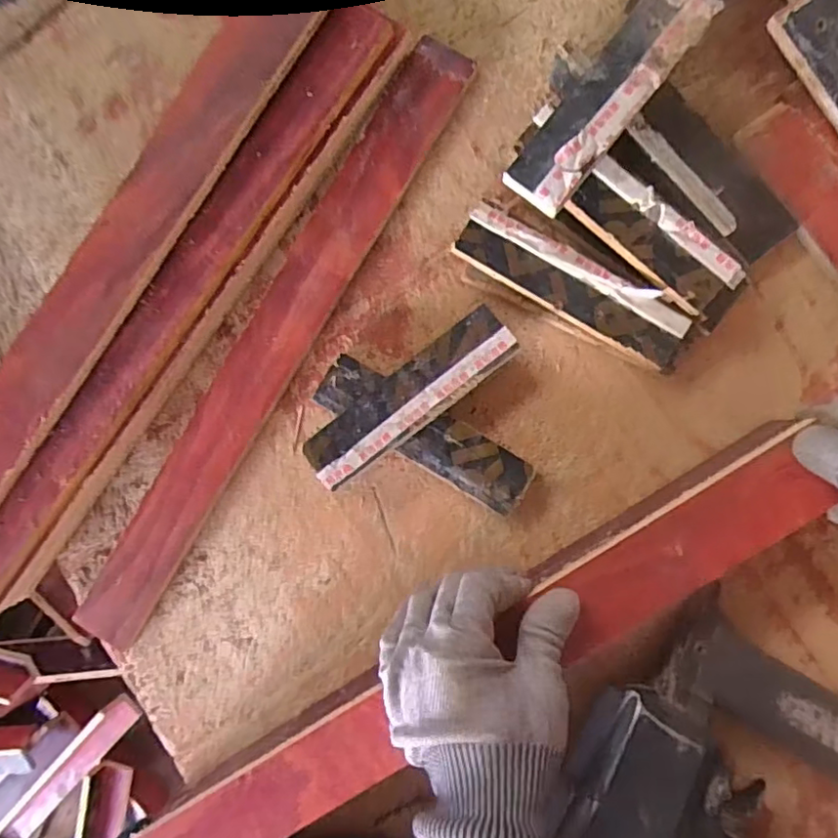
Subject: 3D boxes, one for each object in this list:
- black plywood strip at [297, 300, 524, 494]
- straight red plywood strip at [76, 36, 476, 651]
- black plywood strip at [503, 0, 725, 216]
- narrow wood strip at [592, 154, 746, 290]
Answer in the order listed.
[{"bbox_3d":[-0.007,-0.014,0.417,0.160,0.013,0.043,-38,79,2],"label":"black plywood strip"},{"bbox_3d":[-0.111,-0.048,0.446,0.053,0.018,0.497,33,93,6],"label":"straight red plywood strip"},{"bbox_3d":[0.120,-0.205,0.375,0.043,0.011,0.163,40,91,7],"label":"black plywood strip"},{"bbox_3d":[0.161,-0.126,0.383,0.117,0.005,0.015,44,92,7],"label":"narrow wood strip"}]

